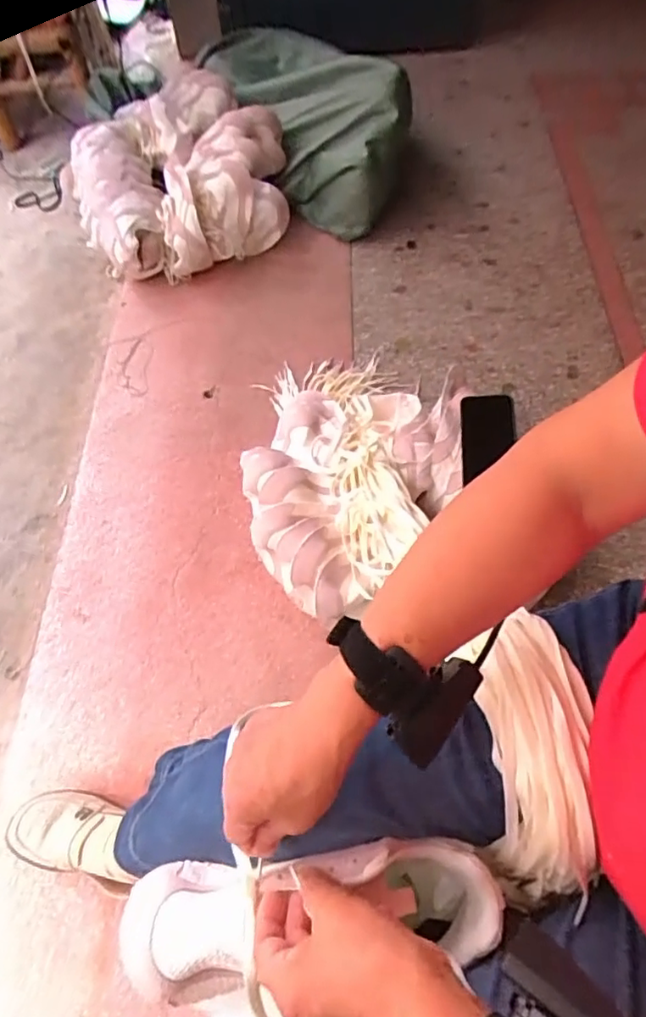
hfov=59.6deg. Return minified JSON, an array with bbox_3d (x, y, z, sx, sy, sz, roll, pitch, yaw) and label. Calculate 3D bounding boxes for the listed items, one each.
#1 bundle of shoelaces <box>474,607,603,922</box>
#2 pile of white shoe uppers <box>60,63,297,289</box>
[{"bbox_3d":[0.150,0.180,0.397,0.070,0.074,0.186,0,83,1],"label":"bundle of shoelaces"},{"bbox_3d":[-0.345,-0.778,1.303,0.465,0.183,0.530,-25,65,-12],"label":"pile of white shoe uppers"}]

